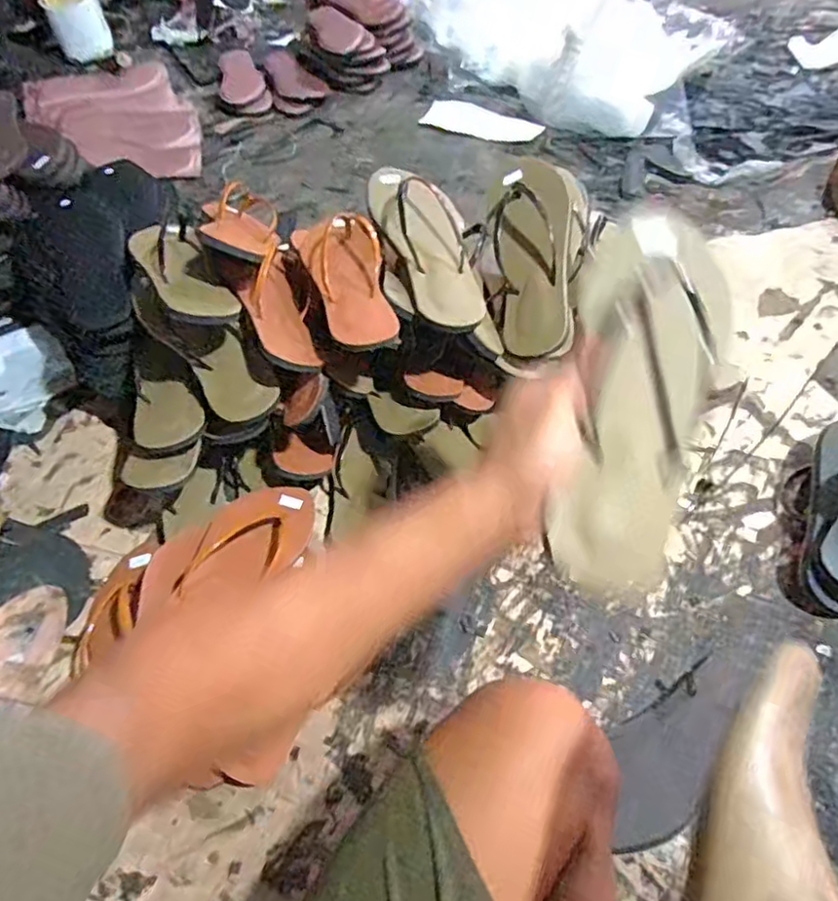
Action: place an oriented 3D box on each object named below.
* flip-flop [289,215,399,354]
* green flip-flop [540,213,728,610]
[{"bbox_3d":[-0.075,-0.189,0.695,0.083,0.034,0.238,-19,56,-8],"label":"flip-flop"},{"bbox_3d":[0.131,-0.030,0.382,0.077,0.025,0.227,11,83,12],"label":"green flip-flop"}]

